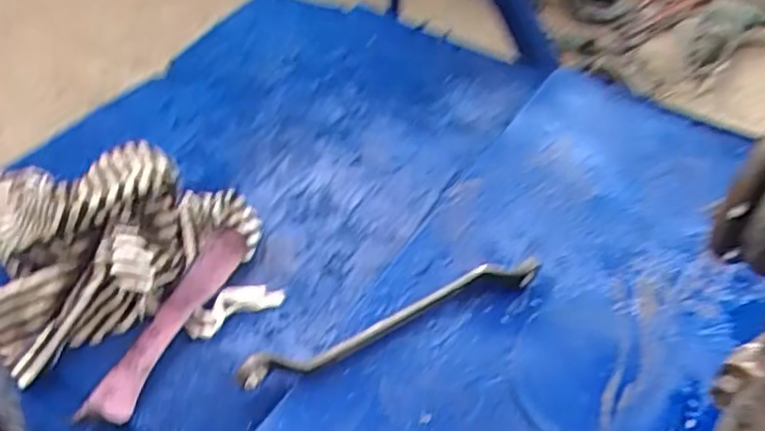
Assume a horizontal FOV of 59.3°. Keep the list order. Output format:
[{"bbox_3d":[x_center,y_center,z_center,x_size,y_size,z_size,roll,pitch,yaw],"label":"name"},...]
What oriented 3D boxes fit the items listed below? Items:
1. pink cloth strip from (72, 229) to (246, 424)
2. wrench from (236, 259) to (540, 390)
[{"bbox_3d":[-0.219,0.106,0.693,0.045,0.026,0.234,17,50,16],"label":"pink cloth strip"},{"bbox_3d":[0.015,0.108,0.679,0.324,0.048,0.029,-20,51,-18],"label":"wrench"}]

